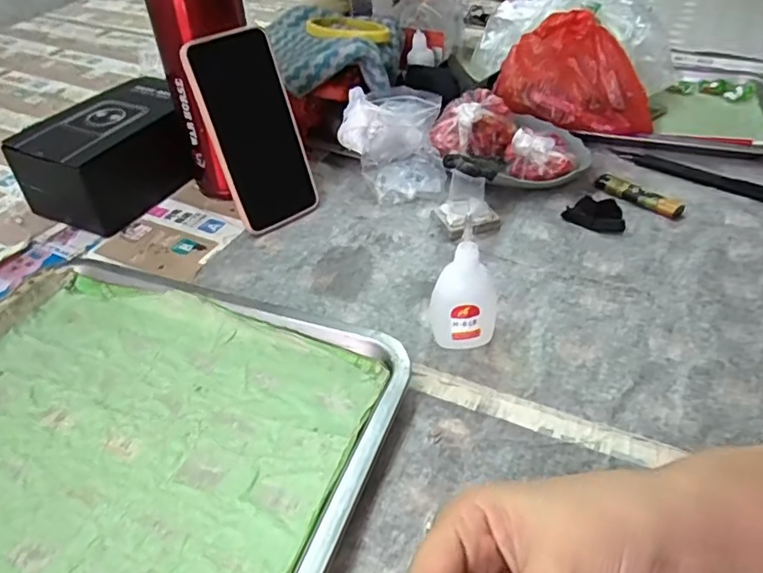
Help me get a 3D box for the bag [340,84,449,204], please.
[{"bbox_3d":[0.010,-0.144,0.562,0.097,0.070,0.104,-3,41,0],"label":"bag"}]

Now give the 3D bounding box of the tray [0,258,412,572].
[{"bbox_3d":[-0.161,0.094,0.334,0.302,0.021,0.258,12,43,16],"label":"tray"}]

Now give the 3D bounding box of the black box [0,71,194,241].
[{"bbox_3d":[-0.251,-0.130,0.553,0.101,0.079,0.162,18,45,22],"label":"black box"}]

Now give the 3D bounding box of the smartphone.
[{"bbox_3d":[-0.110,-0.133,0.492,0.075,0.162,0.013,-30,27,-28],"label":"smartphone"}]

